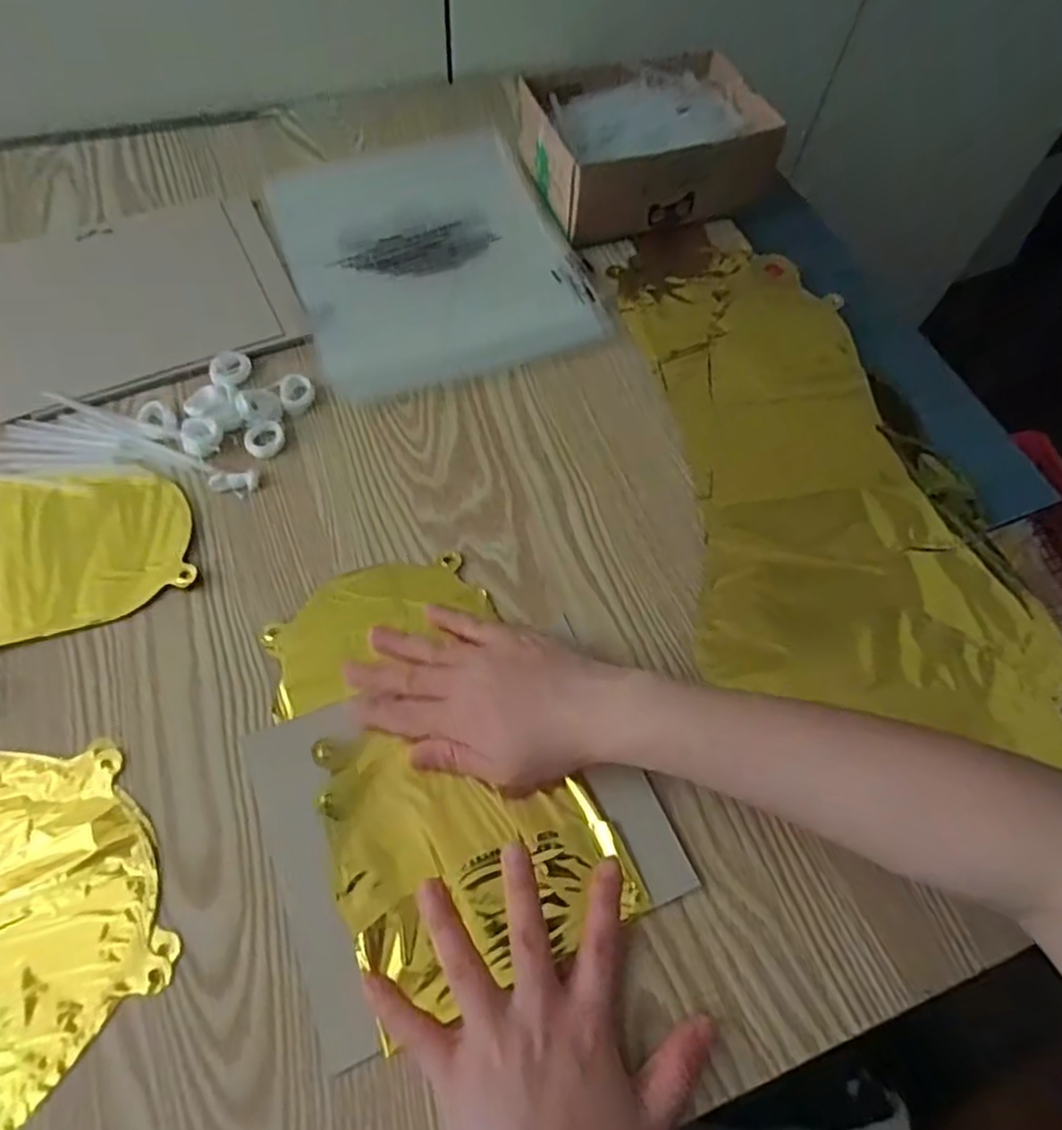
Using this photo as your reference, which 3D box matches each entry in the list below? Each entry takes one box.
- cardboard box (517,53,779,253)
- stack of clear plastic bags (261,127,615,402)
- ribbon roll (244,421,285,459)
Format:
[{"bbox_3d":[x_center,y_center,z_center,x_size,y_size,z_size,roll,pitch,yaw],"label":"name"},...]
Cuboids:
[{"bbox_3d":[0.092,-0.348,0.576,0.182,0.066,0.141,-16,65,-11],"label":"cardboard box"},{"bbox_3d":[-0.080,-0.247,0.544,0.208,0.026,0.234,-19,65,-13],"label":"stack of clear plastic bags"},{"bbox_3d":[-0.175,-0.083,0.459,0.021,0.007,0.026,42,68,17],"label":"ribbon roll"}]

